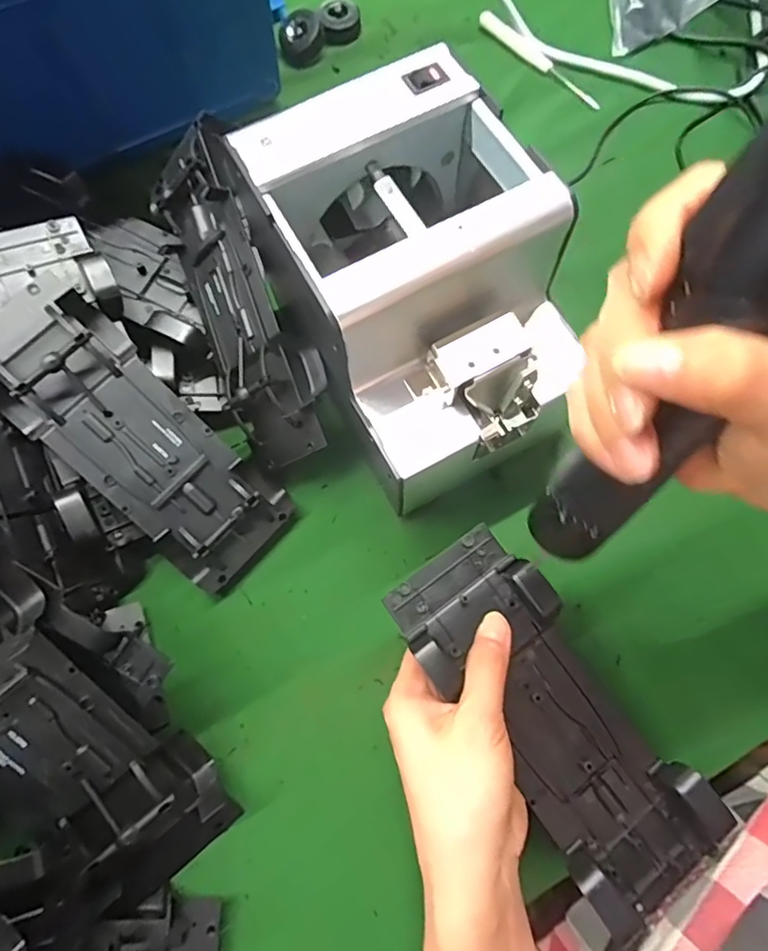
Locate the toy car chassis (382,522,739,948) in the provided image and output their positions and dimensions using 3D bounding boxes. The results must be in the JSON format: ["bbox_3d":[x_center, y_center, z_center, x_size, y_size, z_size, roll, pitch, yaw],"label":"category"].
[{"bbox_3d":[0.085,0.120,0.282,0.075,0.029,0.189,-35,81,-9],"label":"toy car chassis"}]

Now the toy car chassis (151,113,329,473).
[{"bbox_3d":[-0.086,-0.098,0.324,0.027,0.073,0.188,-23,92,-47],"label":"toy car chassis"}]

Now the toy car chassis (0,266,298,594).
[{"bbox_3d":[-0.146,-0.022,0.326,0.078,0.041,0.198,-45,99,-11],"label":"toy car chassis"}]

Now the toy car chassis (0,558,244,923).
[{"bbox_3d":[-0.152,0.128,0.265,0.068,0.031,0.194,-36,109,-9],"label":"toy car chassis"}]

